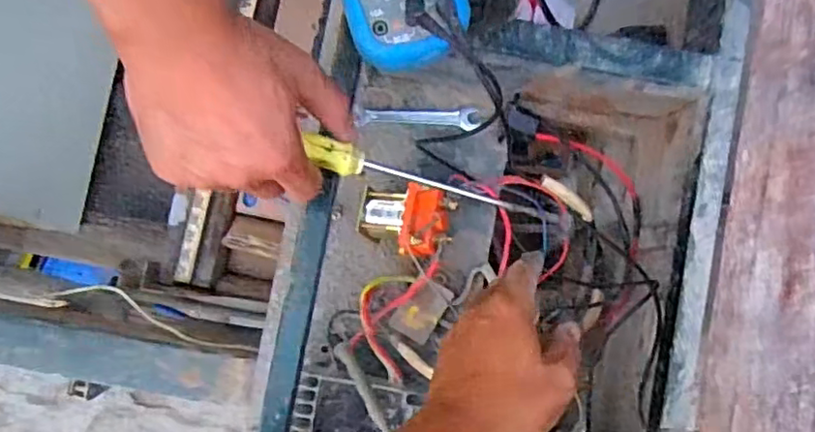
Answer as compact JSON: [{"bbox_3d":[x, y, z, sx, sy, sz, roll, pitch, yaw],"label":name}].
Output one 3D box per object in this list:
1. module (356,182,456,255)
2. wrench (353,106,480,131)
[{"bbox_3d":[-0.003,0.001,0.550,0.078,0.061,0.055,12,89,-2],"label":"module"},{"bbox_3d":[0.009,-0.090,0.580,0.110,0.011,0.019,1,90,-2],"label":"wrench"}]

